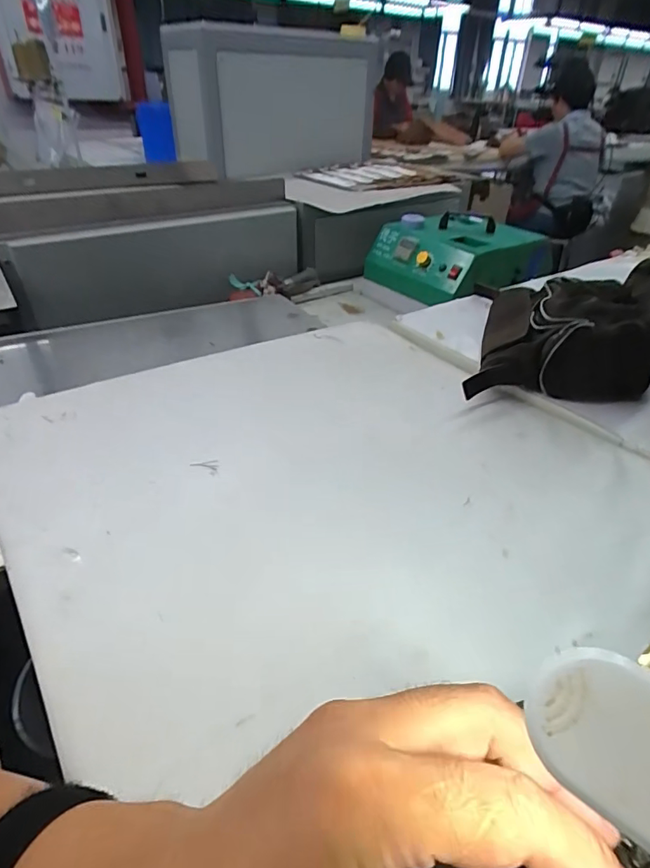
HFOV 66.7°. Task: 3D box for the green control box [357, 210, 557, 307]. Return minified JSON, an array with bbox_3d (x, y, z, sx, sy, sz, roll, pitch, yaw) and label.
[{"bbox_3d":[0.379,-0.479,1.301,0.445,0.137,0.308,-20,41,-27],"label":"green control box"}]

